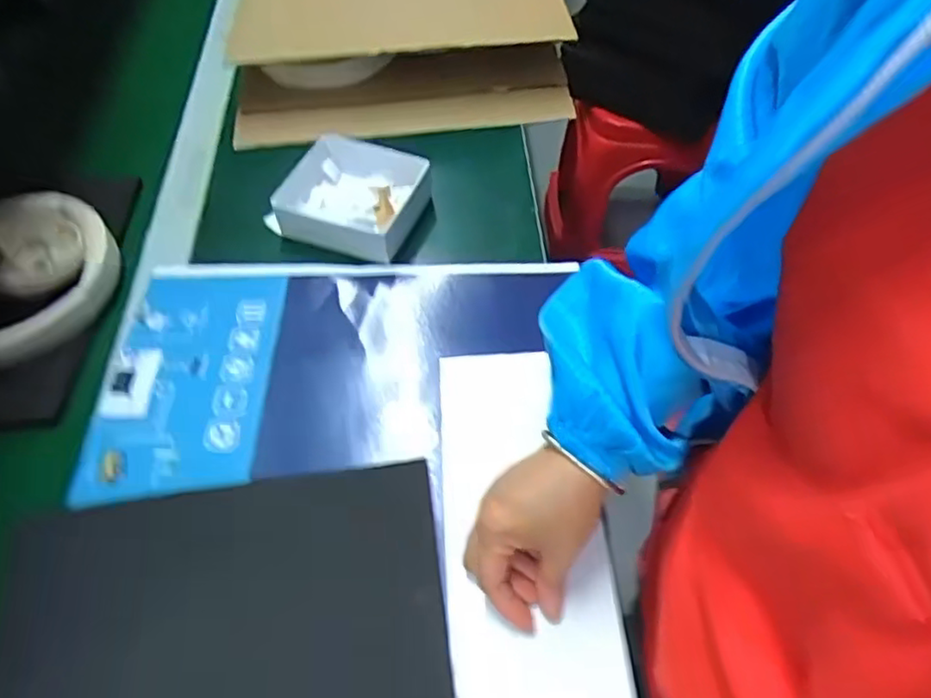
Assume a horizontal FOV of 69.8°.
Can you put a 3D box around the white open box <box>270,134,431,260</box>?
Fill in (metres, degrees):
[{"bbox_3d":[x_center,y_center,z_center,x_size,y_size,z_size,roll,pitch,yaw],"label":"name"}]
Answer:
[{"bbox_3d":[-0.093,-0.133,0.570,0.113,0.042,0.109,15,57,10],"label":"white open box"}]

